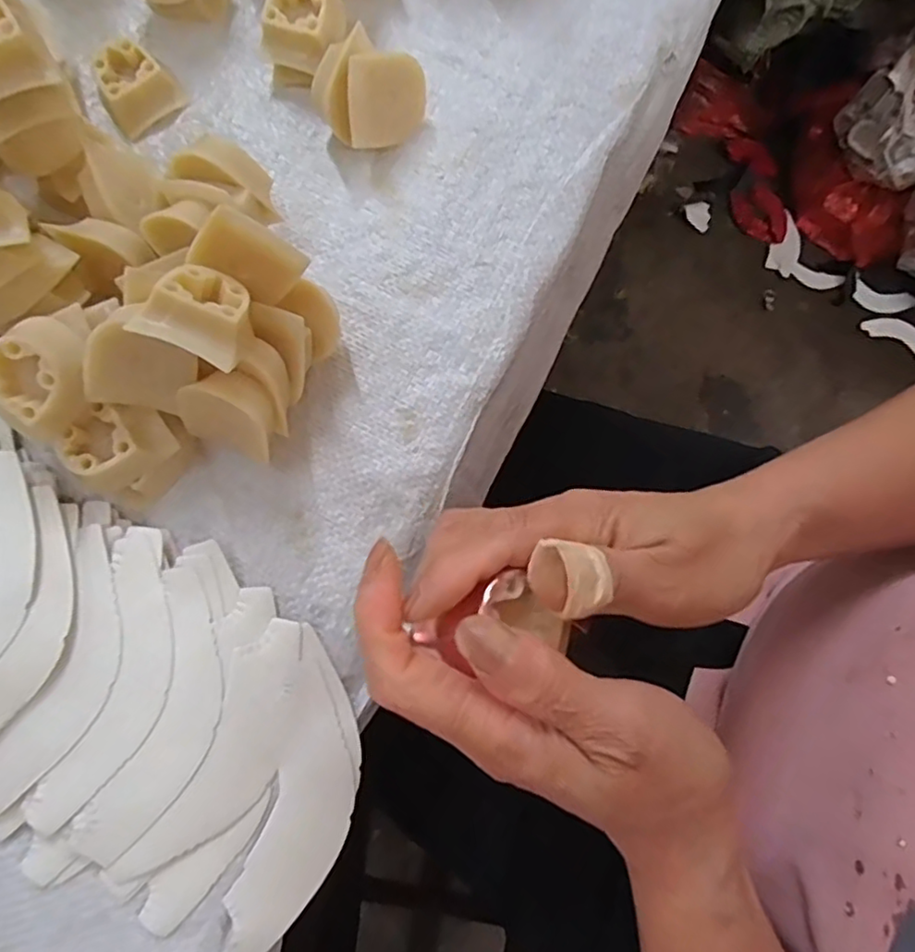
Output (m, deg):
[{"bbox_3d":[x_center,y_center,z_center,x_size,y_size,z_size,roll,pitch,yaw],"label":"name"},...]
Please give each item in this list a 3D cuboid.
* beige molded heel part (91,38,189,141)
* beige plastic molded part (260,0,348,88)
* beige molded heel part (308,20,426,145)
[{"bbox_3d":[-0.166,-0.201,0.321,0.036,0.019,0.036,-33,80,-6],"label":"beige molded heel part"},{"bbox_3d":[-0.078,-0.225,0.317,0.035,0.036,0.040,15,79,3],"label":"beige plastic molded part"},{"bbox_3d":[-0.045,-0.189,0.307,0.040,0.043,0.048,39,81,8],"label":"beige molded heel part"}]

